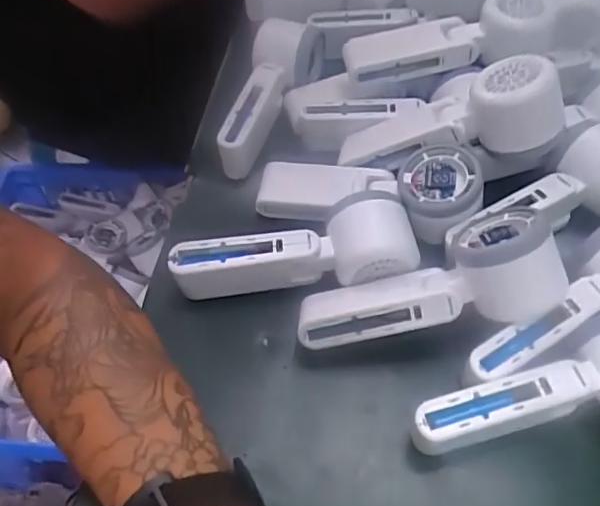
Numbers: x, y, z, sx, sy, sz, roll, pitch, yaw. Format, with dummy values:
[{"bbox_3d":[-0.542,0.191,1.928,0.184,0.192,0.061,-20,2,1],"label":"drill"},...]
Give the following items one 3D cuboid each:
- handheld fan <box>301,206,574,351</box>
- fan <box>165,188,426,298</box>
[{"bbox_3d":[0.076,0.018,0.359,0.164,0.049,0.064,-17,55,8],"label":"handheld fan"},{"bbox_3d":[-0.004,-0.003,0.397,0.163,0.056,0.051,1,55,1],"label":"fan"}]

